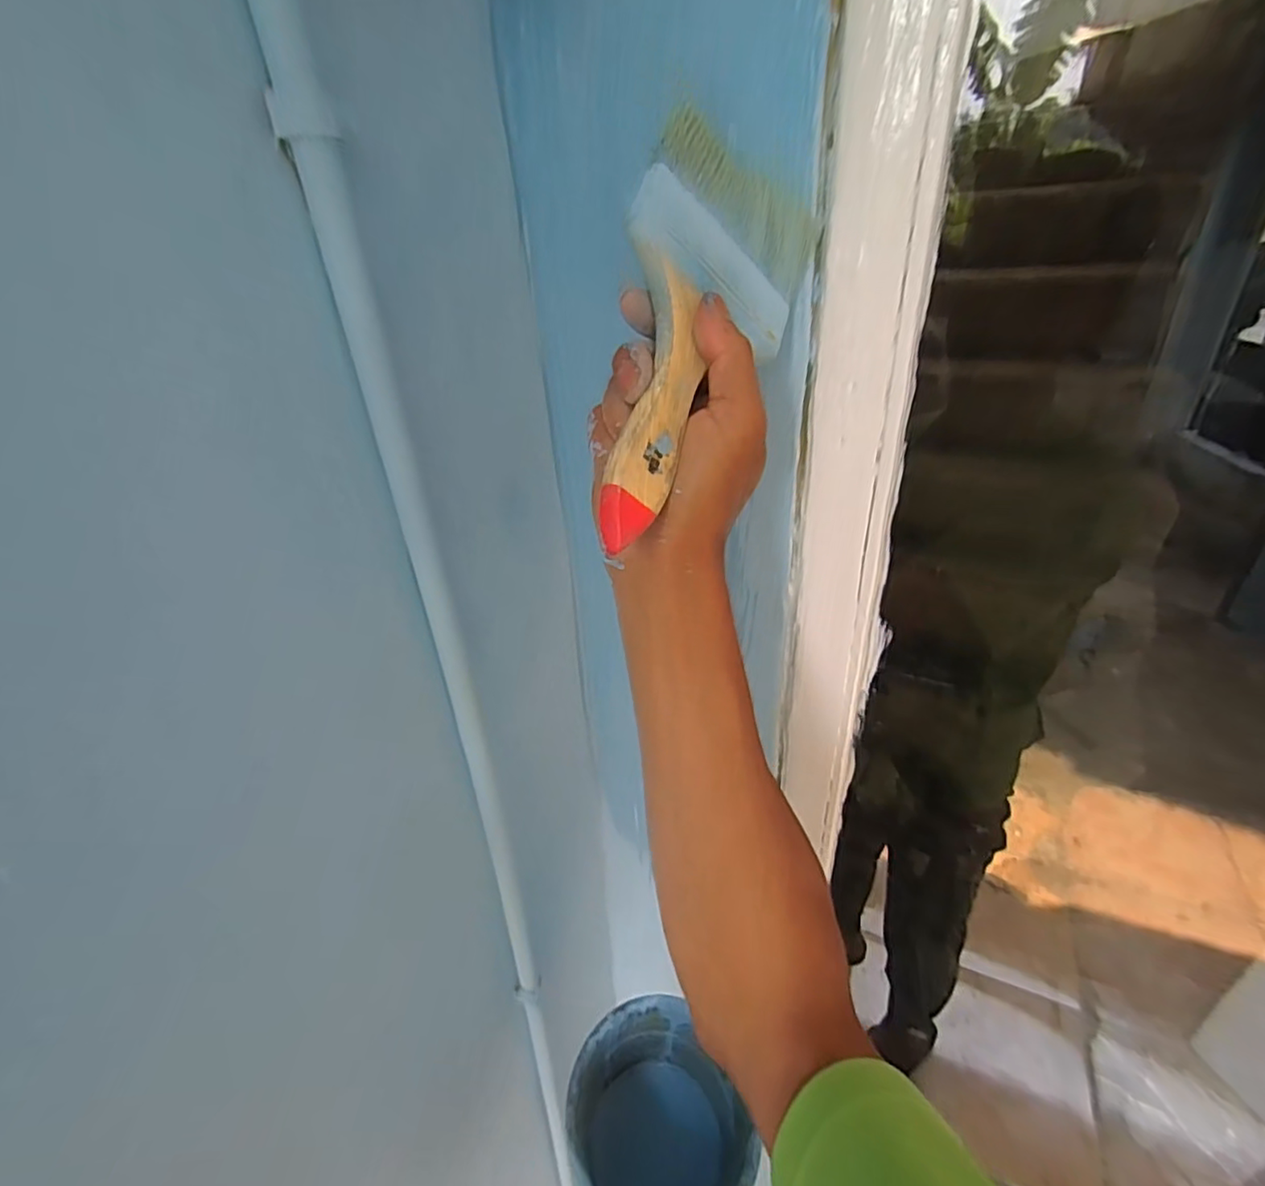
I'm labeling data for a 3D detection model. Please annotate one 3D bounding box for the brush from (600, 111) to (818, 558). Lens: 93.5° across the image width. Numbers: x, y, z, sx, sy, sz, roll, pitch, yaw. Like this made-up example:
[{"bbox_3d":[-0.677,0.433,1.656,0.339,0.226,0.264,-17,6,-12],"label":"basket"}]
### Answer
[{"bbox_3d":[0.024,-0.112,0.253,0.015,0.091,0.192,-4,57,54],"label":"brush"}]

